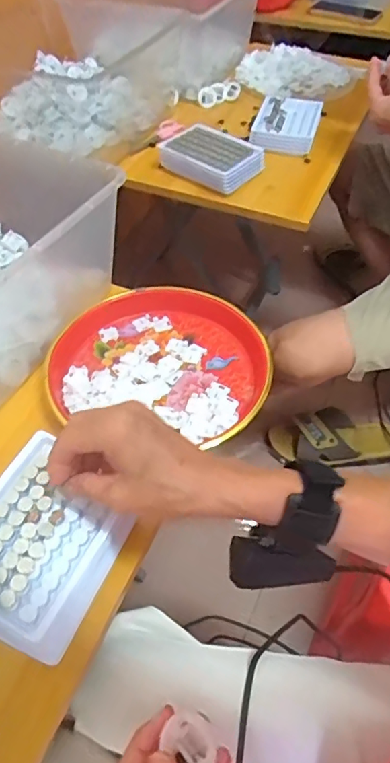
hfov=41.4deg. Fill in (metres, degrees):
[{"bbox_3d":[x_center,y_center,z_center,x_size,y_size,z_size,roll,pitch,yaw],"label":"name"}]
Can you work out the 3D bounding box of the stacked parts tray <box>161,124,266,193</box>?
[{"bbox_3d":[0.029,-0.342,0.788,0.141,0.036,0.106,30,57,22],"label":"stacked parts tray"}]

